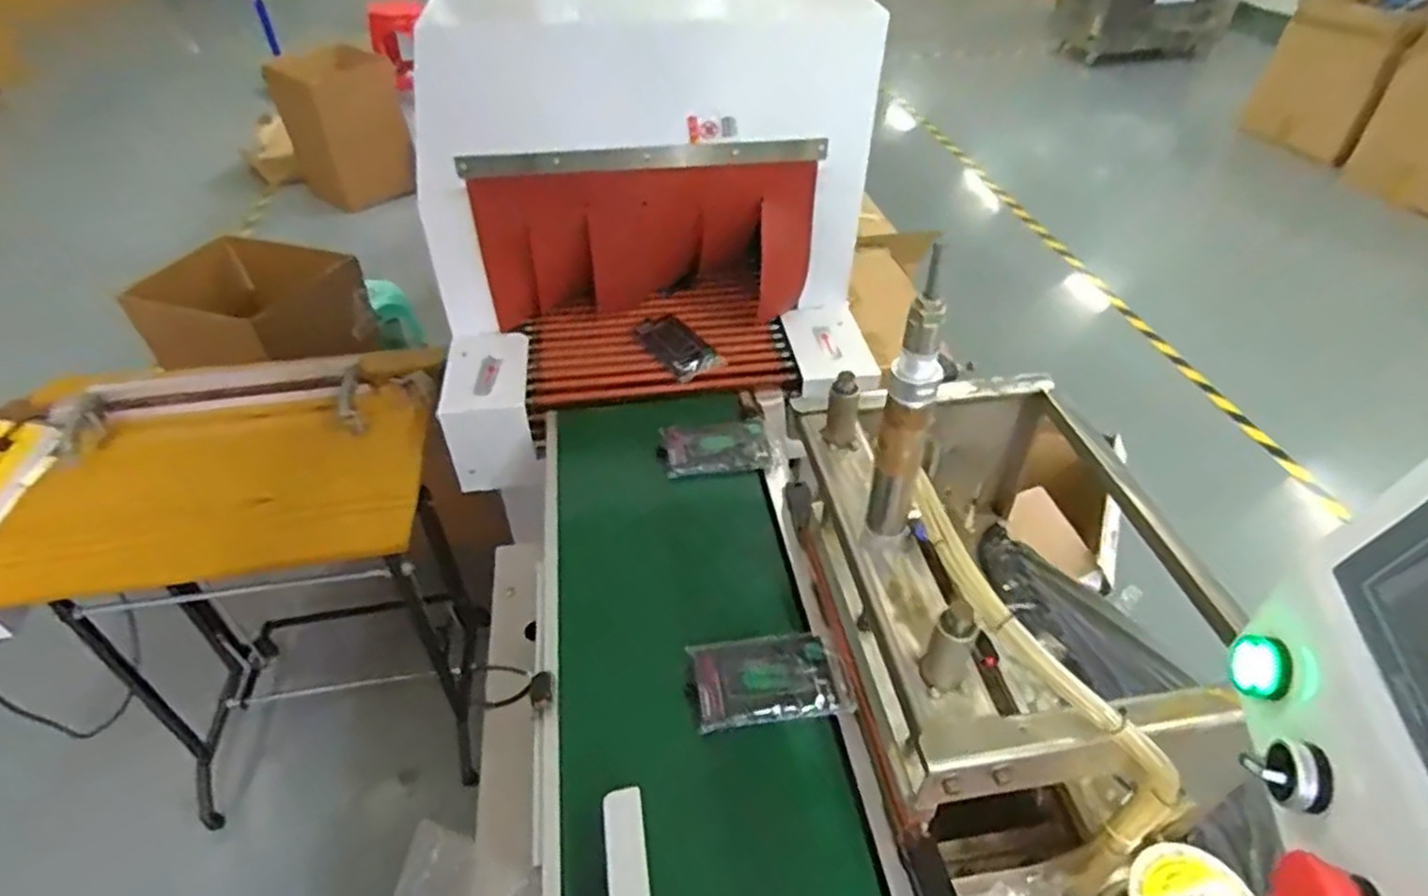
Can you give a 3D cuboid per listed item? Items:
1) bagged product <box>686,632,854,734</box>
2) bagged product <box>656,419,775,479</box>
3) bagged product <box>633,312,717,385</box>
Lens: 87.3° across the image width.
[{"bbox_3d":[0.055,0.236,0.756,0.159,0.026,0.097,-10,43,-9],"label":"bagged product"},{"bbox_3d":[0.002,0.001,1.015,0.149,0.022,0.092,-3,43,-2],"label":"bagged product"},{"bbox_3d":[-0.060,-0.165,1.210,0.080,0.017,0.153,-36,60,-13],"label":"bagged product"}]

